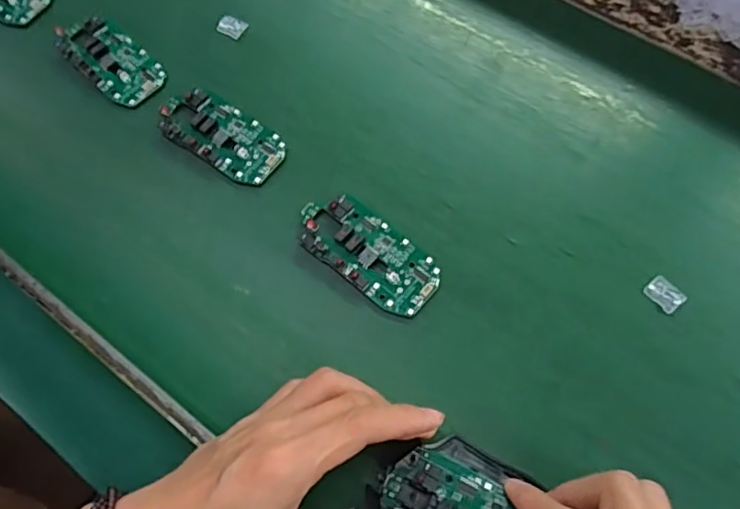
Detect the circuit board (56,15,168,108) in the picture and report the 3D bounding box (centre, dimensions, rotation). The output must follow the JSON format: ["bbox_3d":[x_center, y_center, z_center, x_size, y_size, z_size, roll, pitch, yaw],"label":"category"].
[{"bbox_3d":[-0.190,-0.143,0.423,0.084,0.011,0.044,40,75,16],"label":"circuit board"}]

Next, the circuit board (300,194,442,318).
[{"bbox_3d":[-0.002,-0.003,0.357,0.096,0.007,0.044,37,74,15],"label":"circuit board"}]

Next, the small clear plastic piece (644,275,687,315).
[{"bbox_3d":[0.176,0.024,0.341,0.015,0.004,0.021,-41,72,-13],"label":"small clear plastic piece"}]

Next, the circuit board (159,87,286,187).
[{"bbox_3d":[-0.102,-0.083,0.395,0.093,0.008,0.045,31,73,14],"label":"circuit board"}]

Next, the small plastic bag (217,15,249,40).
[{"bbox_3d":[-0.106,-0.174,0.436,0.020,0.004,0.017,26,72,12],"label":"small plastic bag"}]

